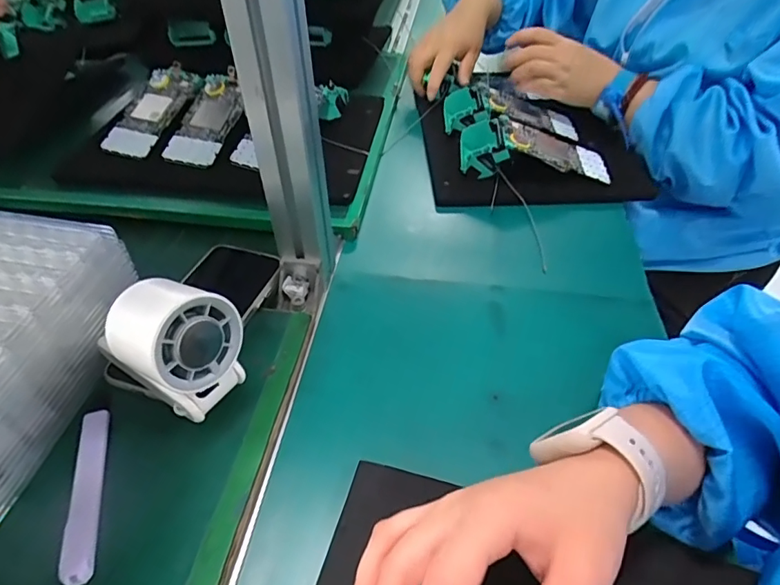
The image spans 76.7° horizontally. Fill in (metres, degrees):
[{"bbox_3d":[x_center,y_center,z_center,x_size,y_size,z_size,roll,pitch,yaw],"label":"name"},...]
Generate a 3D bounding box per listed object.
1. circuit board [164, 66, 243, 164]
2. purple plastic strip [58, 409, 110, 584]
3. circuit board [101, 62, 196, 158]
[{"bbox_3d":[-0.211,-0.209,0.581,0.072,0.005,0.143,7,66,11],"label":"circuit board"},{"bbox_3d":[-0.187,0.121,0.307,0.019,0.011,0.112,-12,47,-13],"label":"purple plastic strip"},{"bbox_3d":[-0.288,-0.221,0.595,0.066,0.010,0.139,13,66,17],"label":"circuit board"}]

